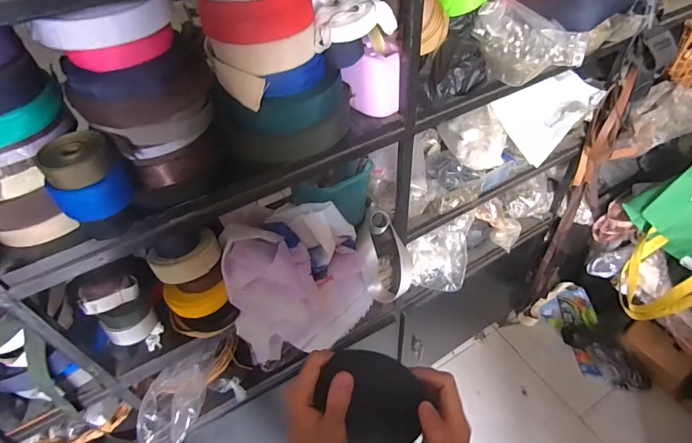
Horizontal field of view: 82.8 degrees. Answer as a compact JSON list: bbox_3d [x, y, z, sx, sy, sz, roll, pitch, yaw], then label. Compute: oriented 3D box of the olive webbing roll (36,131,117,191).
[{"bbox_3d":[-0.286,-0.065,0.415,0.051,0.033,0.067,17,51,20],"label":"olive webbing roll"}]

